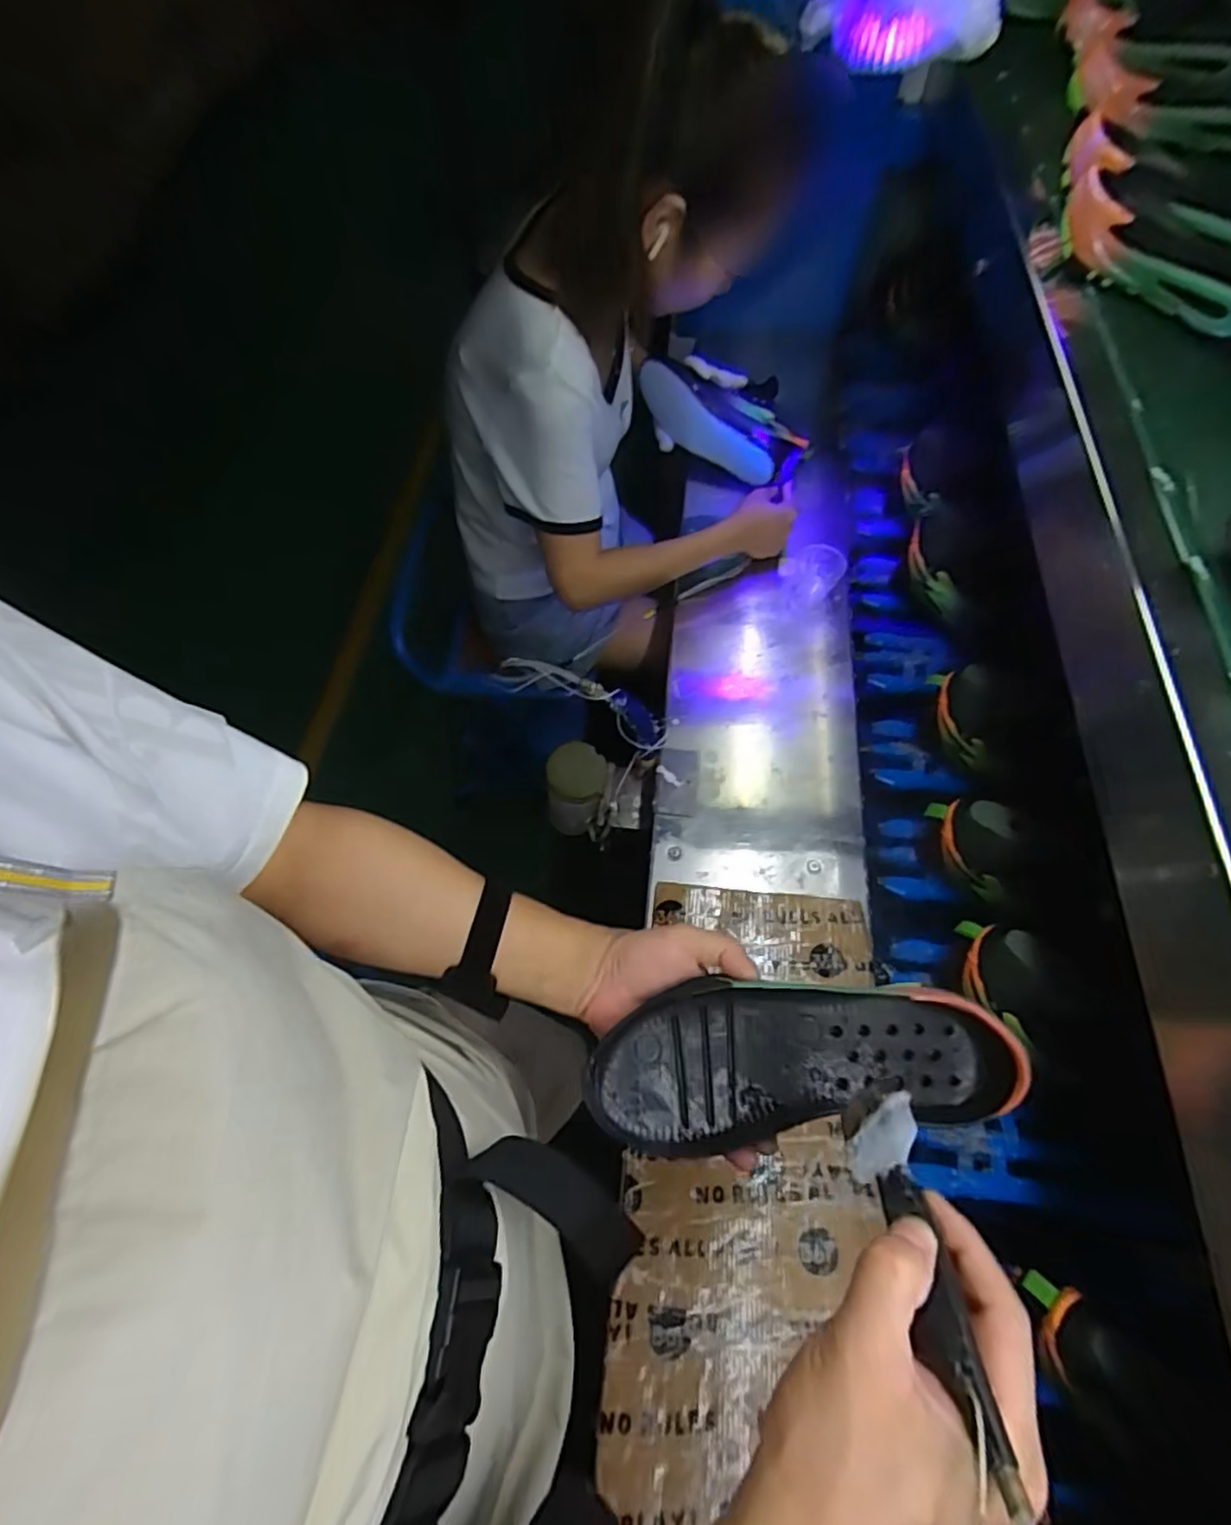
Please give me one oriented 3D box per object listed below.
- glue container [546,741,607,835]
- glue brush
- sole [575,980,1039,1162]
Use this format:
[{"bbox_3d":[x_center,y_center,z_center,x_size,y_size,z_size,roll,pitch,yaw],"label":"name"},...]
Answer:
[{"bbox_3d":[-0.046,0.033,0.808,0.070,0.106,0.070,-1,62,2],"label":"glue container"},{"bbox_3d":[0.124,0.202,0.268,0.030,0.019,0.142,2,22,4],"label":"glue brush"},{"bbox_3d":[0.113,0.186,0.416,0.253,0.040,0.090,-6,62,2],"label":"sole"}]

